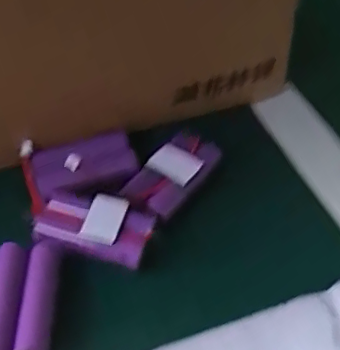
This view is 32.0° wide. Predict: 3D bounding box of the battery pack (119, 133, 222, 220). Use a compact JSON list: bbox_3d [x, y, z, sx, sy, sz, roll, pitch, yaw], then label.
[{"bbox_3d":[0.000,-0.001,0.378,0.035,0.015,0.073,29,52,23],"label":"battery pack"}]

